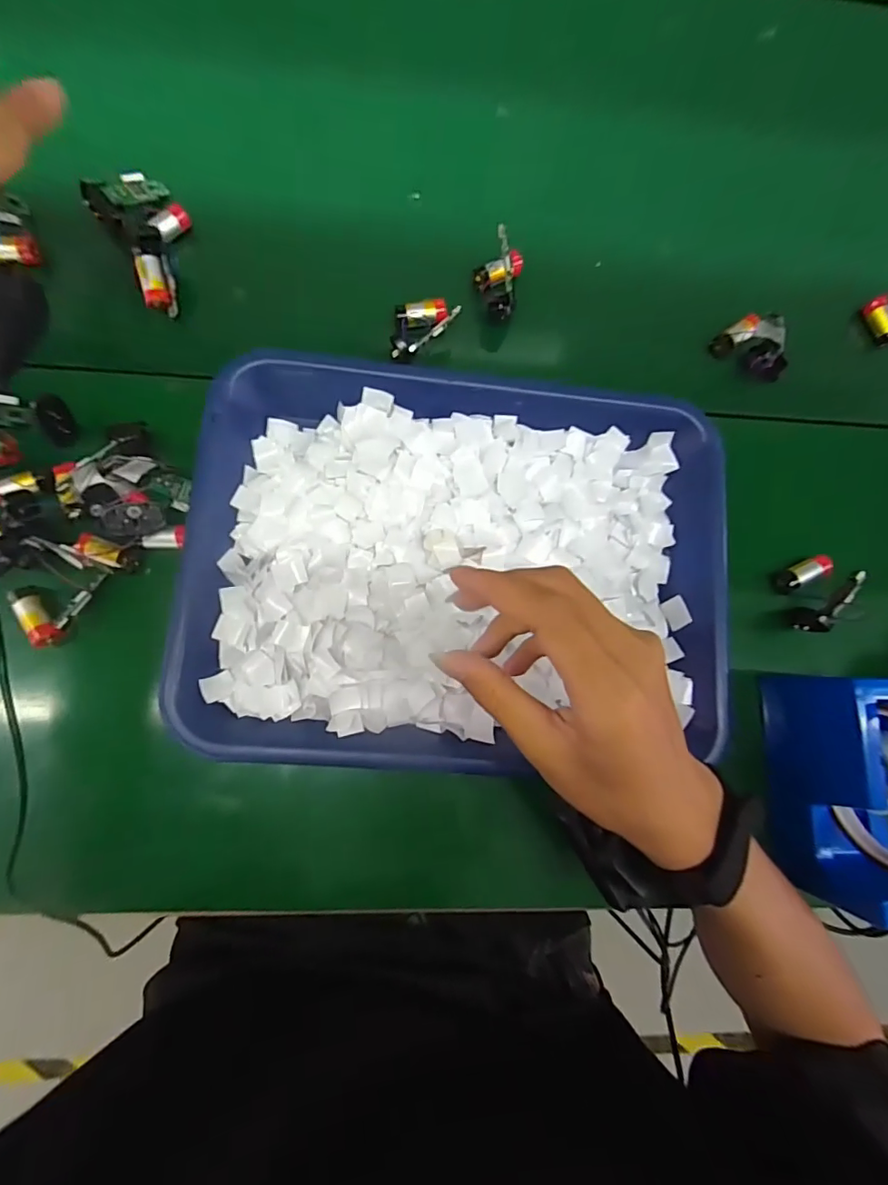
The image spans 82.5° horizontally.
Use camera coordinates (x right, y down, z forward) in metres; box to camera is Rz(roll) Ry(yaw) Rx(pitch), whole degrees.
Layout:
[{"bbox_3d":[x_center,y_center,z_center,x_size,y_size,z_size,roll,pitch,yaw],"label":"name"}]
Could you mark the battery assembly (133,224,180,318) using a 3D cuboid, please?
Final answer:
[{"bbox_3d":[-0.194,-0.217,0.342,0.022,0.011,0.054,-10,100,-6],"label":"battery assembly"}]

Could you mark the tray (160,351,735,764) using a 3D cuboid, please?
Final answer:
[{"bbox_3d":[0.013,-0.022,0.325,0.329,0.037,0.249,4,83,-5],"label":"tray"}]

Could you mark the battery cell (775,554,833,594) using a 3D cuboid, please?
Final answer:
[{"bbox_3d":[0.255,-0.013,0.359,0.037,0.015,0.015,-23,86,-7],"label":"battery cell"}]

